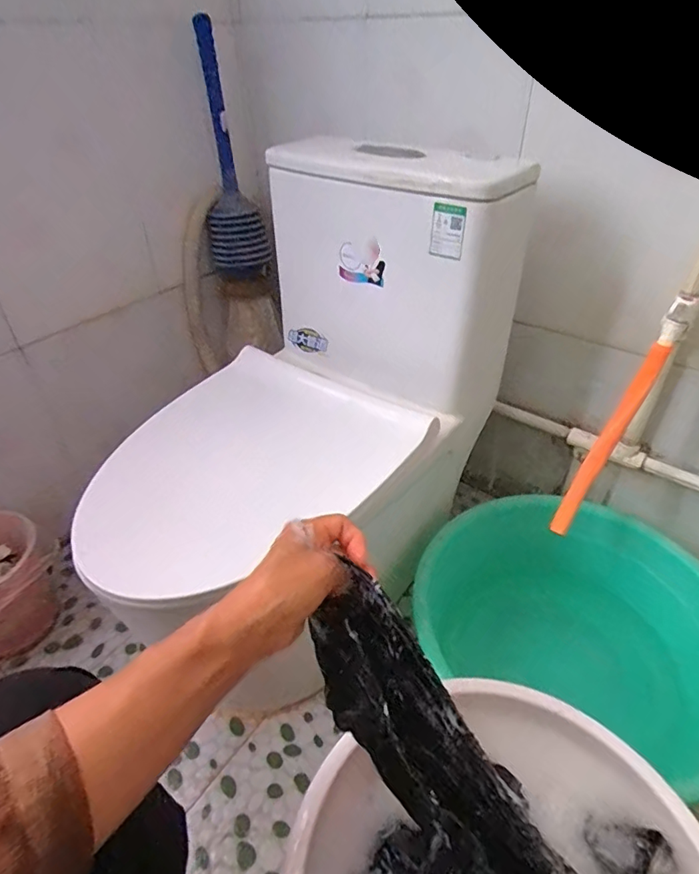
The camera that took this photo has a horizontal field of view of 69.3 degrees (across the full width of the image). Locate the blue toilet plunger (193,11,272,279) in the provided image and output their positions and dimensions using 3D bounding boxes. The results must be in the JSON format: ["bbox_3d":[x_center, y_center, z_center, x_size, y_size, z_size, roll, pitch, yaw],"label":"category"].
[{"bbox_3d":[-0.253,-0.579,1.062,0.126,0.452,0.108,-6,38,-6],"label":"blue toilet plunger"}]

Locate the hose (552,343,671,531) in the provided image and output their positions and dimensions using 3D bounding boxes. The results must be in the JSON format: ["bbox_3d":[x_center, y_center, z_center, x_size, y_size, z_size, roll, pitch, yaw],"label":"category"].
[{"bbox_3d":[0.387,0.010,0.763,0.029,0.314,0.030,1,28,-43],"label":"hose"}]

